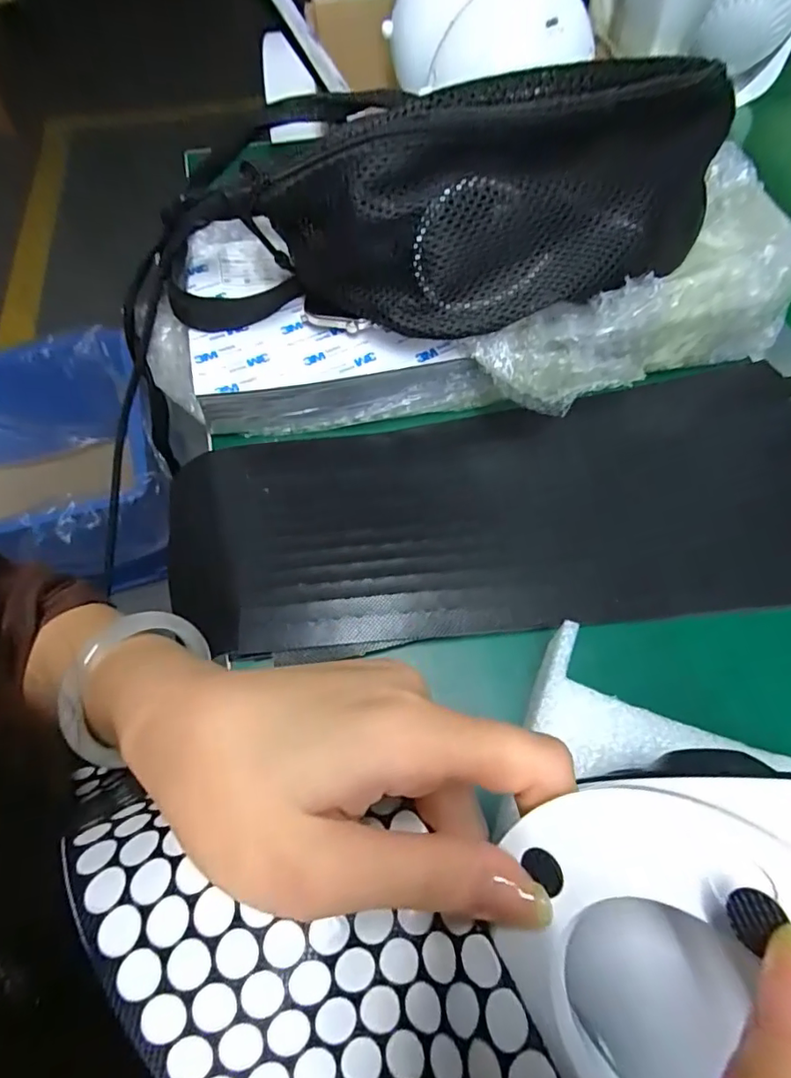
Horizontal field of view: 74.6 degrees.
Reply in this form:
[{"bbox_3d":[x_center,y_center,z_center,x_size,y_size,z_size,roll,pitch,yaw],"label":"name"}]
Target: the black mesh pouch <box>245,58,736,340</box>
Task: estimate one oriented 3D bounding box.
[{"bbox_3d":[0.067,-0.162,0.263,0.249,0.100,0.083,-13,62,-7],"label":"black mesh pouch"}]

